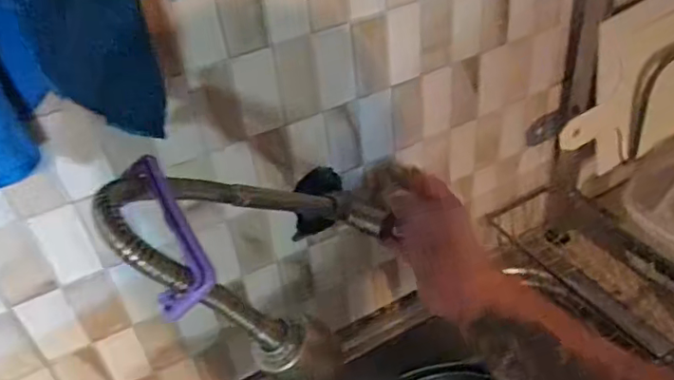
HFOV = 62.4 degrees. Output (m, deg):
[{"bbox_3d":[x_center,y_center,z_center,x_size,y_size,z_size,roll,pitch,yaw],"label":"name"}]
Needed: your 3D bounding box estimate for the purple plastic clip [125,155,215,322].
[{"bbox_3d":[-0.098,0.021,0.321,0.032,0.018,0.102,-18,64,-14],"label":"purple plastic clip"}]

